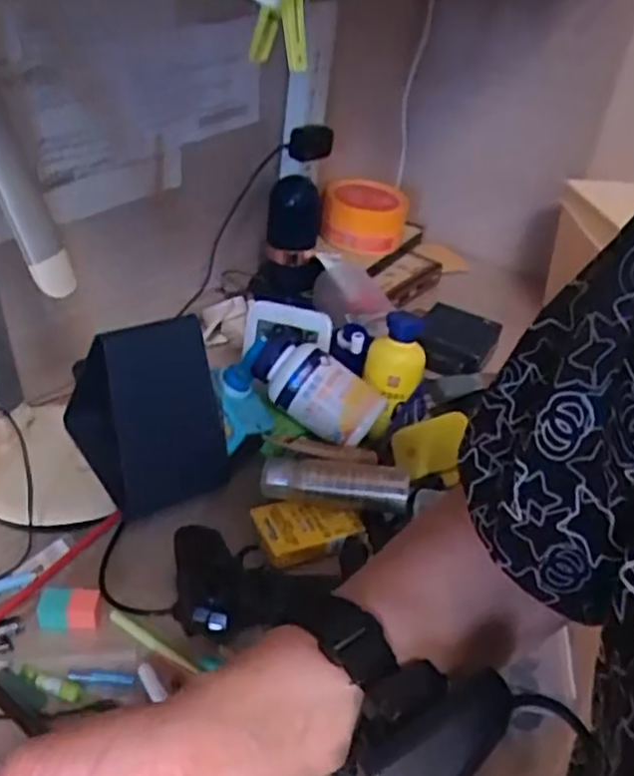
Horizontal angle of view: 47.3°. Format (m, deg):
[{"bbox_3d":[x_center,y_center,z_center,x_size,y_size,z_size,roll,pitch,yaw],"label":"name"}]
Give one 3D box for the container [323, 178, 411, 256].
[{"bbox_3d":[0.066,-0.238,0.986,0.111,0.063,0.128,9,36,2],"label":"container"}]

